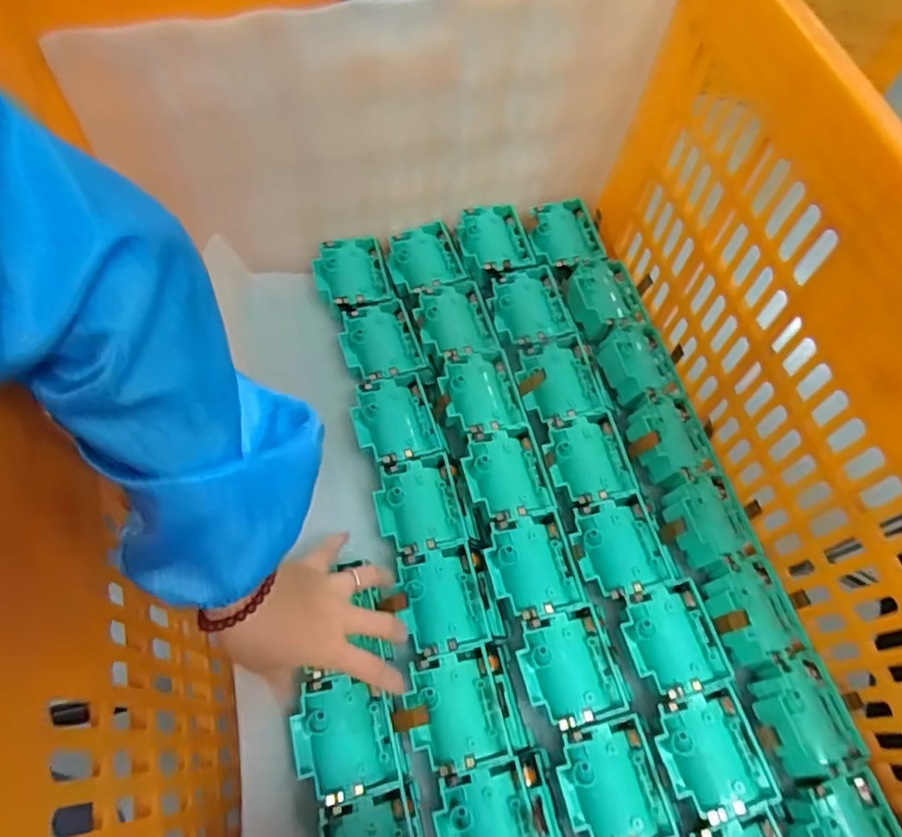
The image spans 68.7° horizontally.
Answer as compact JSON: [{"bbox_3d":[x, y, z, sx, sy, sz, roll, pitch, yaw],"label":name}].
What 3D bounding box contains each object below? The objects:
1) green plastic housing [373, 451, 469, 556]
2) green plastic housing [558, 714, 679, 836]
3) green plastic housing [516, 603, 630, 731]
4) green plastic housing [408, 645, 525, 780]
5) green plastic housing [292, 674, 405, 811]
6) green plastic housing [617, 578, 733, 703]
[{"bbox_3d":[-0.025,0.069,0.508,0.062,0.020,0.071,-12,65,-9],"label":"green plastic housing"},{"bbox_3d":[0.105,0.242,0.434,0.060,0.025,0.074,-12,65,-9],"label":"green plastic housing"},{"bbox_3d":[0.084,0.178,0.469,0.060,0.032,0.071,-14,65,-10],"label":"green plastic housing"},{"bbox_3d":[0.009,0.199,0.451,0.074,0.026,0.072,-11,65,-9],"label":"green plastic housing"},{"bbox_3d":[-0.070,0.210,0.435,0.063,0.030,0.072,-11,65,-8],"label":"green plastic housing"},{"bbox_3d":[0.160,0.162,0.482,0.064,0.029,0.071,-10,65,-8],"label":"green plastic housing"}]

